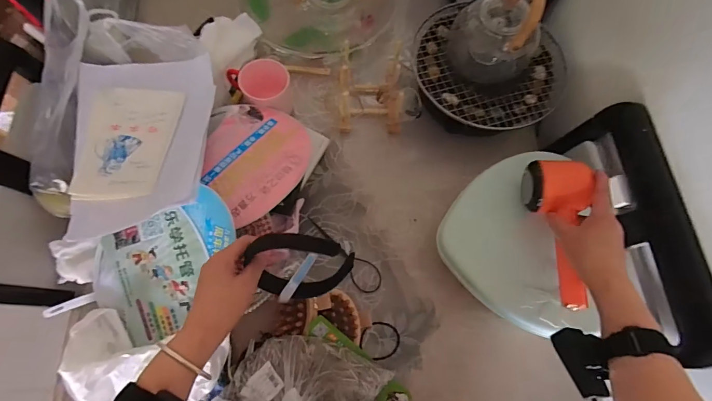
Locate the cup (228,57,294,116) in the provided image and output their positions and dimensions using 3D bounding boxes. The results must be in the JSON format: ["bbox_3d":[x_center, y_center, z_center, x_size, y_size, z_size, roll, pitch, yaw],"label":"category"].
[{"bbox_3d":[-0.166,-0.179,0.640,0.107,0.093,0.087,-6,70,-4],"label":"cup"}]

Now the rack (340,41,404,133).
[{"bbox_3d":[0.026,-0.204,0.666,0.110,0.088,0.135,-1,69,-2],"label":"rack"}]

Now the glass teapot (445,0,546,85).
[{"bbox_3d":[0.233,-0.286,0.565,0.127,0.173,0.131,27,71,8],"label":"glass teapot"}]

